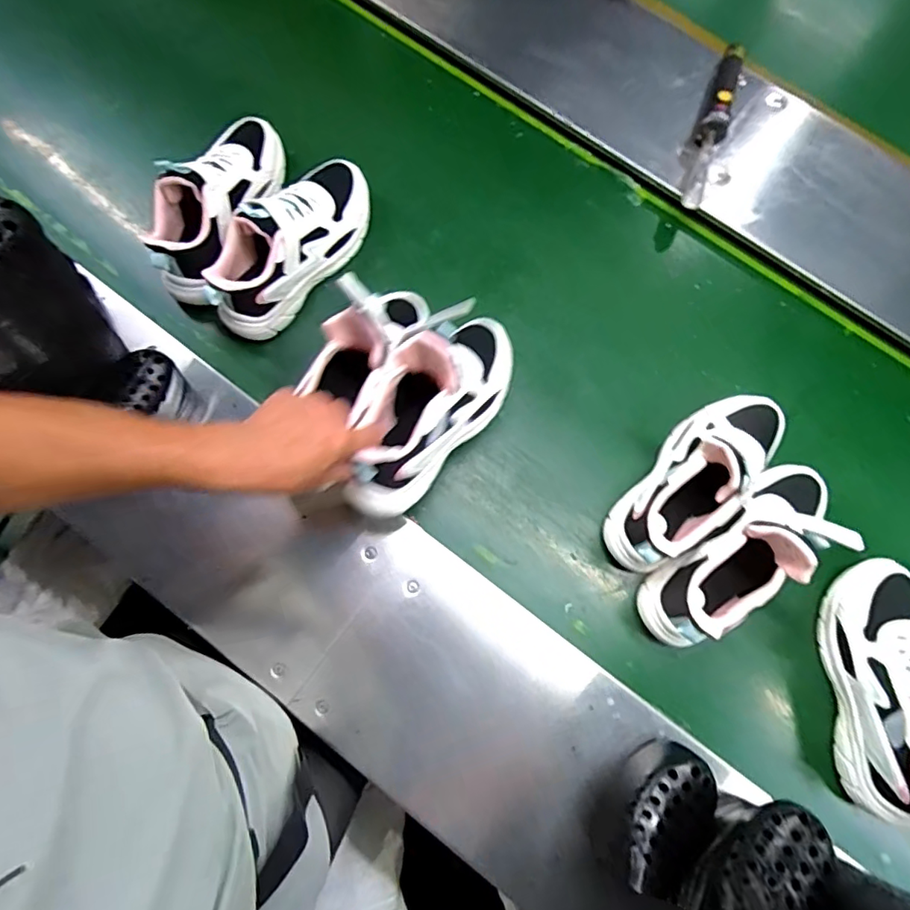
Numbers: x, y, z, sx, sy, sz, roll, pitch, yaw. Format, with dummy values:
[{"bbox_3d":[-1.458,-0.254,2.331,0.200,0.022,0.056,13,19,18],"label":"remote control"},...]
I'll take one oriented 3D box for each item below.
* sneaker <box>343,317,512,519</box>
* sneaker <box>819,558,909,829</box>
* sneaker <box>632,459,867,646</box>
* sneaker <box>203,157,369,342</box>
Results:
[{"bbox_3d":[-0.024,-0.057,0.562,0.097,0.124,0.257,39,78,8],"label":"sneaker"},{"bbox_3d":[0.472,0.245,0.562,0.093,0.114,0.262,1,75,-1],"label":"sneaker"},{"bbox_3d":[0.320,0.097,0.568,0.254,0.148,0.077,-40,80,-10],"label":"sneaker"},{"bbox_3d":[-0.202,-0.268,0.666,0.091,0.106,0.263,35,77,7],"label":"sneaker"}]

